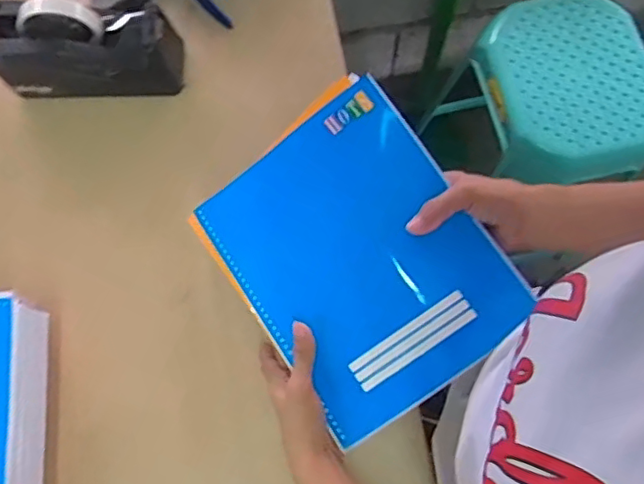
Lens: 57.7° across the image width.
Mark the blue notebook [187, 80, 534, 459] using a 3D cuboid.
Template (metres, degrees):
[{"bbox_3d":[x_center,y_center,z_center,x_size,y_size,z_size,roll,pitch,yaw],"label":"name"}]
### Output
[{"bbox_3d":[0.032,0.014,0.506,0.198,0.023,0.249,-37,83,5],"label":"blue notebook"}]

